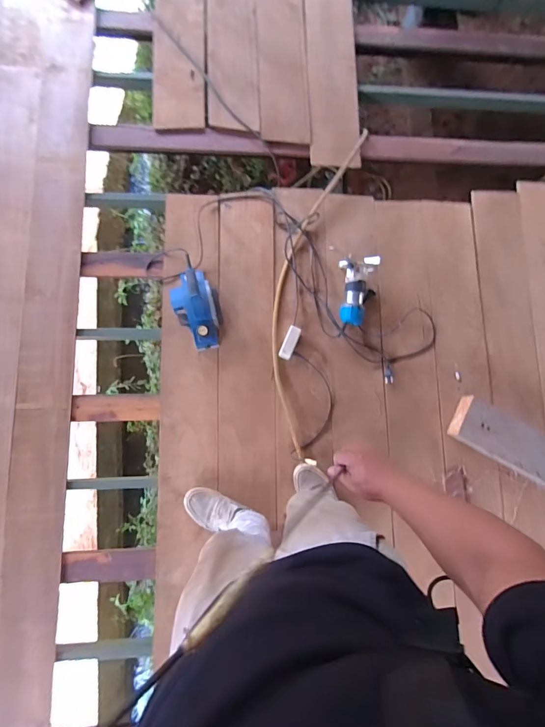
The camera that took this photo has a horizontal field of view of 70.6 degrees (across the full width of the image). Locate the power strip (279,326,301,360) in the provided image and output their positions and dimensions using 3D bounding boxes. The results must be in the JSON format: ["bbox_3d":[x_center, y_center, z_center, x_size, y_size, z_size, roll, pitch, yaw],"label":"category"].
[{"bbox_3d":[0.059,-0.070,1.310,0.042,0.041,0.115,23,81,-4],"label":"power strip"}]

